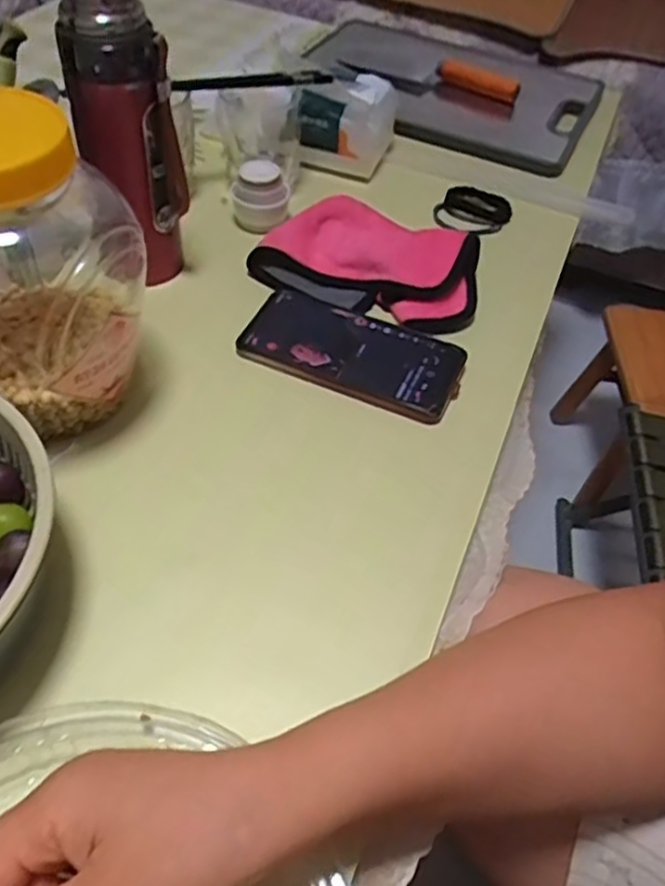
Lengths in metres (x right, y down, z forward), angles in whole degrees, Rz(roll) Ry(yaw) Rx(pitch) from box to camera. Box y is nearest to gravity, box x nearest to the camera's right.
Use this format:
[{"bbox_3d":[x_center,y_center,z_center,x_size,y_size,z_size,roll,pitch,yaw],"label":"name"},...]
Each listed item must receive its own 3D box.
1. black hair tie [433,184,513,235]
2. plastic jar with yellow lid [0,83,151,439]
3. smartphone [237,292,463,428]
[{"bbox_3d":[0.136,-0.224,0.670,0.070,0.032,0.046,16,50,8],"label":"black hair tie"},{"bbox_3d":[-0.190,-0.097,0.425,0.142,0.199,0.125,7,51,2],"label":"plastic jar with yellow lid"},{"bbox_3d":[0.016,-0.071,0.524,0.162,0.012,0.077,20,52,12],"label":"smartphone"}]

